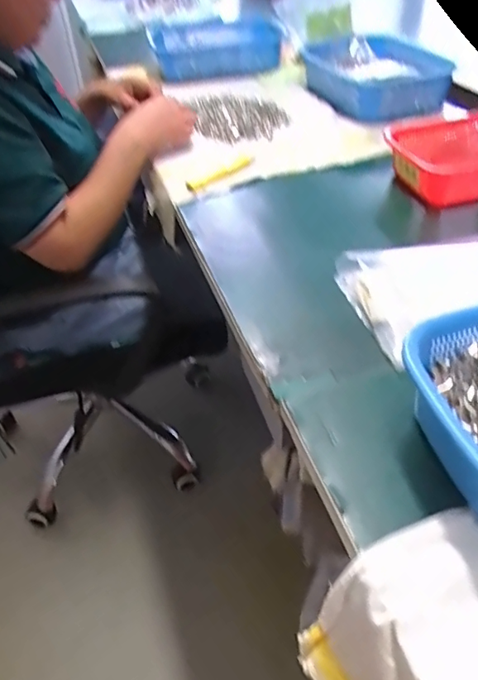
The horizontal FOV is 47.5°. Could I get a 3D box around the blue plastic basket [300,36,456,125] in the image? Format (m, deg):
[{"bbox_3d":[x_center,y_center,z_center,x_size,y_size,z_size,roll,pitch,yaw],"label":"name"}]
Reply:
[{"bbox_3d":[0.249,-0.487,0.989,0.216,0.060,0.286,-15,43,-10],"label":"blue plastic basket"}]

